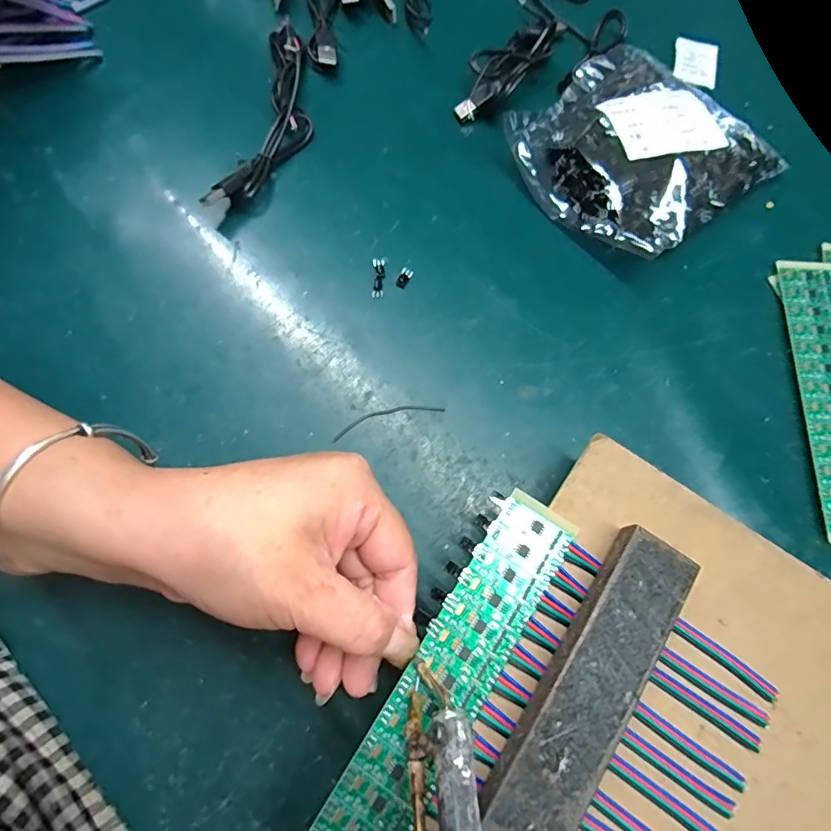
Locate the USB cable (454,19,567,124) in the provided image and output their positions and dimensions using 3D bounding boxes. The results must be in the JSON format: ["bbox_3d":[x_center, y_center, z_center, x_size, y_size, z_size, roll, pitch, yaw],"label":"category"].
[{"bbox_3d":[0.068,-0.244,0.339,0.033,0.024,0.110,41,77,12],"label":"USB cable"}]

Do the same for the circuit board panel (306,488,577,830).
[{"bbox_3d":[0.012,0.106,0.194,0.032,0.004,0.163,33,74,10],"label":"circuit board panel"}]

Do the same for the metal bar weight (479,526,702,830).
[{"bbox_3d":[0.042,0.134,0.176,0.032,0.022,0.204,34,75,10],"label":"metal bar weight"}]

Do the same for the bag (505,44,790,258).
[{"bbox_3d":[0.140,-0.174,0.309,0.137,0.034,0.135,-35,76,-11],"label":"bag"}]

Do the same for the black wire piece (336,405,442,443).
[{"bbox_3d":[-0.015,0.000,0.267,0.061,0.004,0.010,-16,73,-5],"label":"black wire piece"}]

